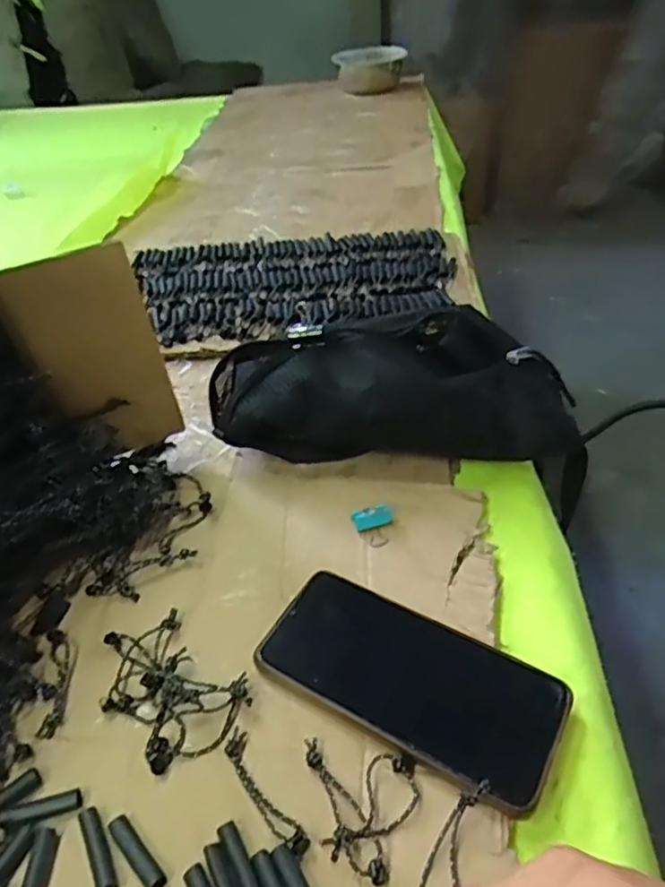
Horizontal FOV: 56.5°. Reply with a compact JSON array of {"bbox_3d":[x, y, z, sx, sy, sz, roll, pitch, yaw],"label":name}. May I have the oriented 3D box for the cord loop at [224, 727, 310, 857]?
[{"bbox_3d":[-0.034,0.170,0.303,0.014,0.007,0.066,-28,45,-24],"label":"cord loop"}]

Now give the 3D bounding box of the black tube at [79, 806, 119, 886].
[{"bbox_3d":[-0.108,0.187,0.285,0.010,0.006,0.038,-24,44,-21],"label":"black tube"}]

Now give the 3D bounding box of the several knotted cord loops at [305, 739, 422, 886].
[{"bbox_3d":[0.012,0.175,0.296,0.056,0.010,0.055,2,41,9],"label":"several knotted cord loops"}]

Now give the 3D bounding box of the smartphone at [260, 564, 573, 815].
[{"bbox_3d":[0.042,0.128,0.342,0.159,0.014,0.075,19,46,26],"label":"smartphone"}]

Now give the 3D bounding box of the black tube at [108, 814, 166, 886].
[{"bbox_3d":[-0.090,0.188,0.284,0.009,0.006,0.038,-33,48,-29],"label":"black tube"}]

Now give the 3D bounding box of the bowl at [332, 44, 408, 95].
[{"bbox_3d":[0.085,-0.842,1.406,0.156,0.085,0.156,-2,40,4],"label":"bowl"}]

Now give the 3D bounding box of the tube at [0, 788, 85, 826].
[{"bbox_3d":[-0.141,0.177,0.300,0.037,0.006,0.009,-13,41,-9],"label":"tube"}]

